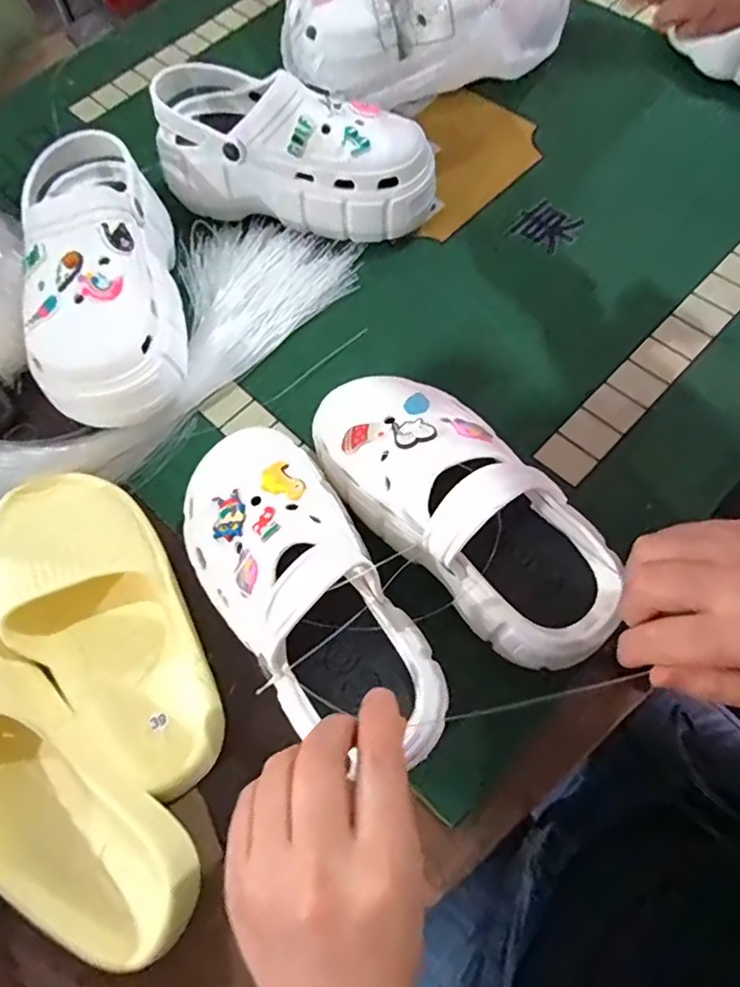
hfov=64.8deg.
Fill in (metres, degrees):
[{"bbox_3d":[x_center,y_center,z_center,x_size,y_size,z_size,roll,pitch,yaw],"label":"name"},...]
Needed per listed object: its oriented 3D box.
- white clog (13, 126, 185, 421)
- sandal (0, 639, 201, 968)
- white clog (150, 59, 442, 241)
[{"bbox_3d":[-0.218,-0.178,0.471,0.107,0.101,0.252,-13,65,-3],"label":"white clog"},{"bbox_3d":[-0.210,0.174,0.344,0.249,0.063,0.096,33,71,17],"label":"sandal"},{"bbox_3d":[-0.062,-0.311,0.528,0.252,0.100,0.092,12,67,9],"label":"white clog"}]

